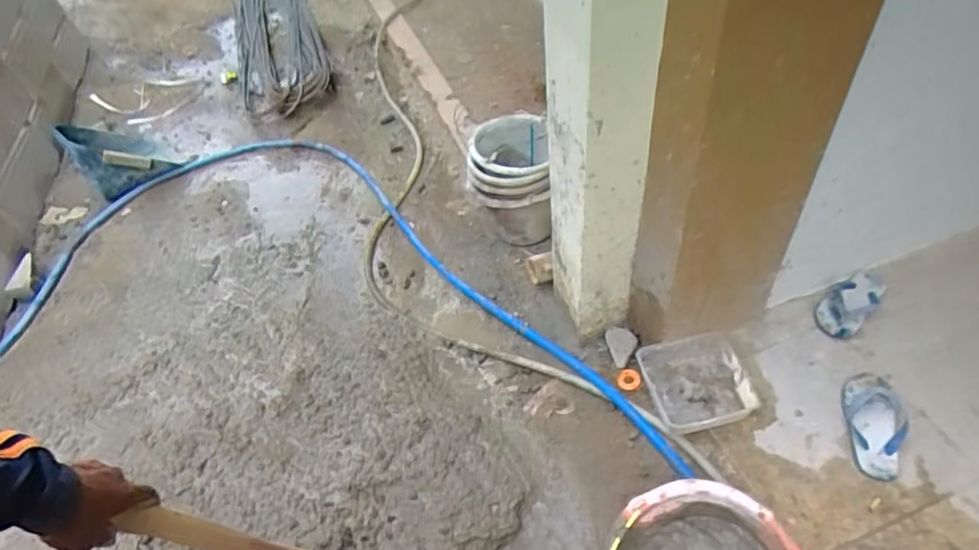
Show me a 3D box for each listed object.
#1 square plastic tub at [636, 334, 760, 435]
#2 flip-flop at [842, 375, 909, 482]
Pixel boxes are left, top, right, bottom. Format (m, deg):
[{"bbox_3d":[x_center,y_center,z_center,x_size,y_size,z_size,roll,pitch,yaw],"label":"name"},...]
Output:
[{"bbox_3d":[0.469,0.239,1.257,0.219,0.070,0.211,-12,47,-5],"label":"square plastic tub"},{"bbox_3d":[0.782,0.297,1.158,0.110,0.037,0.235,13,50,17],"label":"flip-flop"}]

